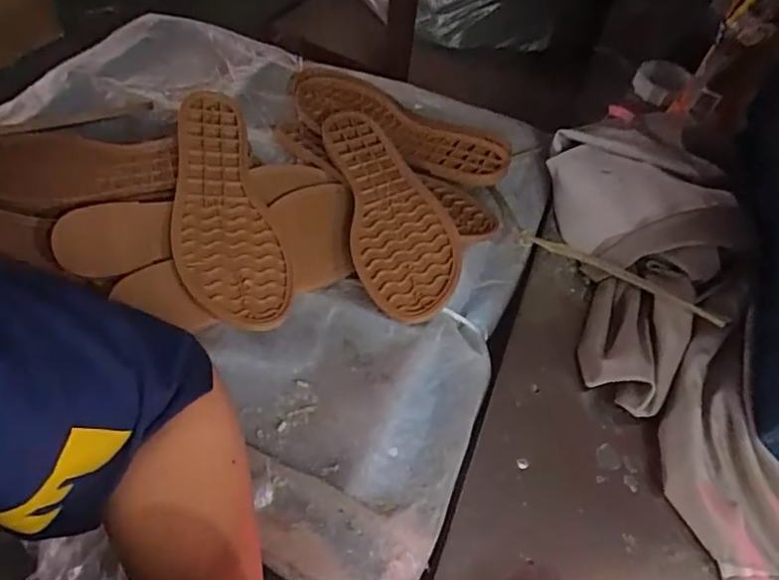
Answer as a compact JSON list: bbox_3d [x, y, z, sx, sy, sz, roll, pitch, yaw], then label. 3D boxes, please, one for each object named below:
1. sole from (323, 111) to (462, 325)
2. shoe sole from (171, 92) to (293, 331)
[{"bbox_3d":[0.002,-0.076,0.521,0.085,0.012,0.232,-11,55,-5],"label":"sole"},{"bbox_3d":[-0.138,-0.072,0.487,0.079,0.012,0.232,-8,60,-22],"label":"shoe sole"}]

